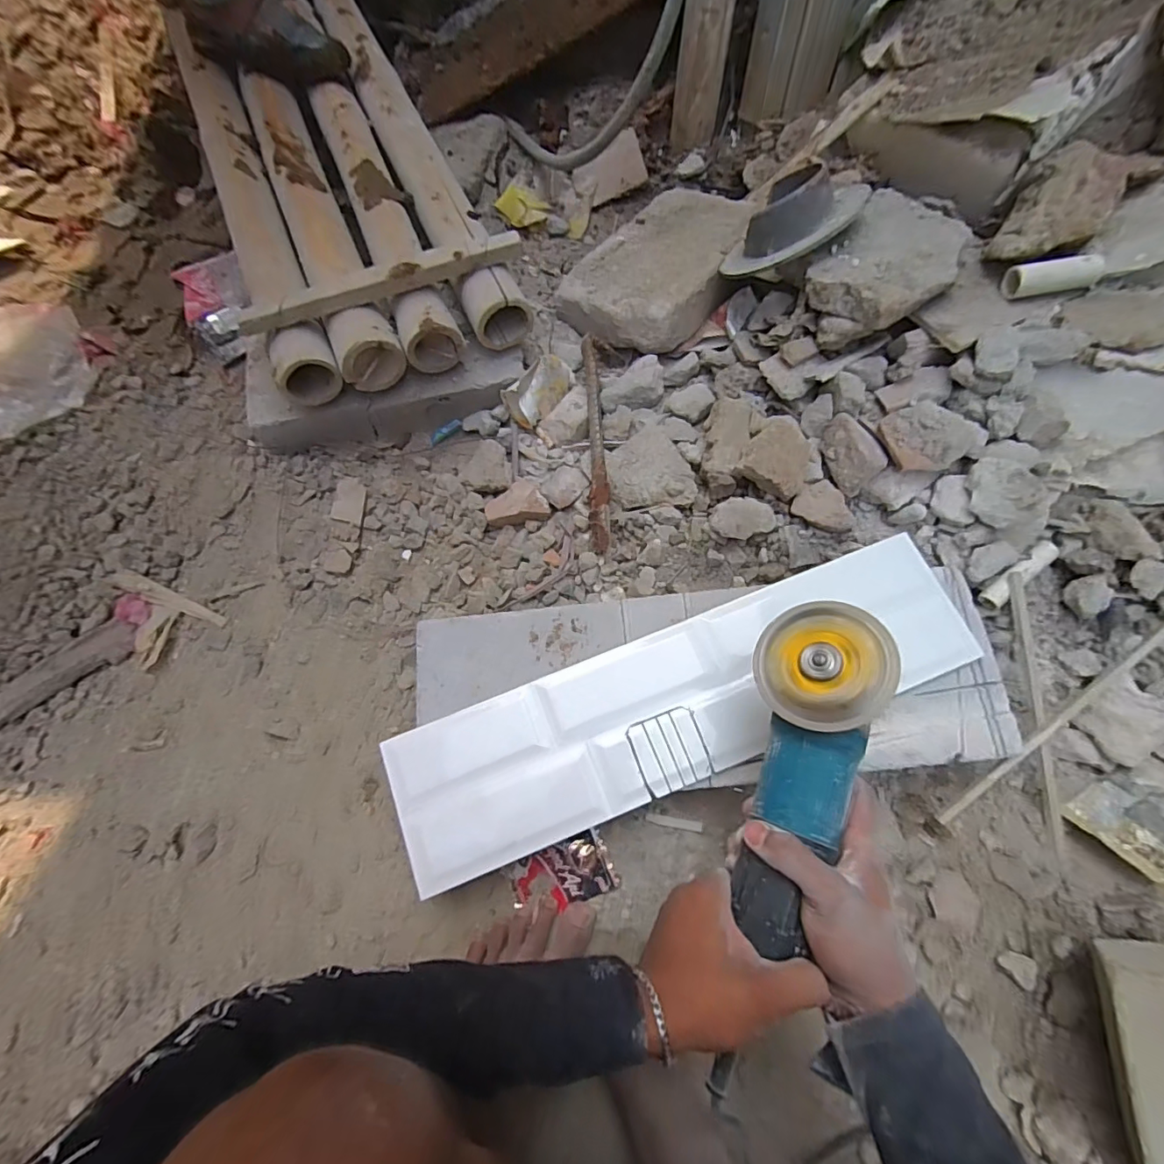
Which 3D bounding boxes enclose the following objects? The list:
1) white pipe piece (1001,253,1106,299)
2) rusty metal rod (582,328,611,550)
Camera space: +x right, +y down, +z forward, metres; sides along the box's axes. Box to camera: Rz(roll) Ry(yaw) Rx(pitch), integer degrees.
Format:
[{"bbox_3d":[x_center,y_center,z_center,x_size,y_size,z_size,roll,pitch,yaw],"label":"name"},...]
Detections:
[{"bbox_3d":[0.518,-0.335,0.560,0.089,0.032,0.032,-2,67,15],"label":"white pipe piece"},{"bbox_3d":[0.019,-0.190,0.679,0.027,0.028,0.320,-2,71,-2],"label":"rusty metal rod"}]

